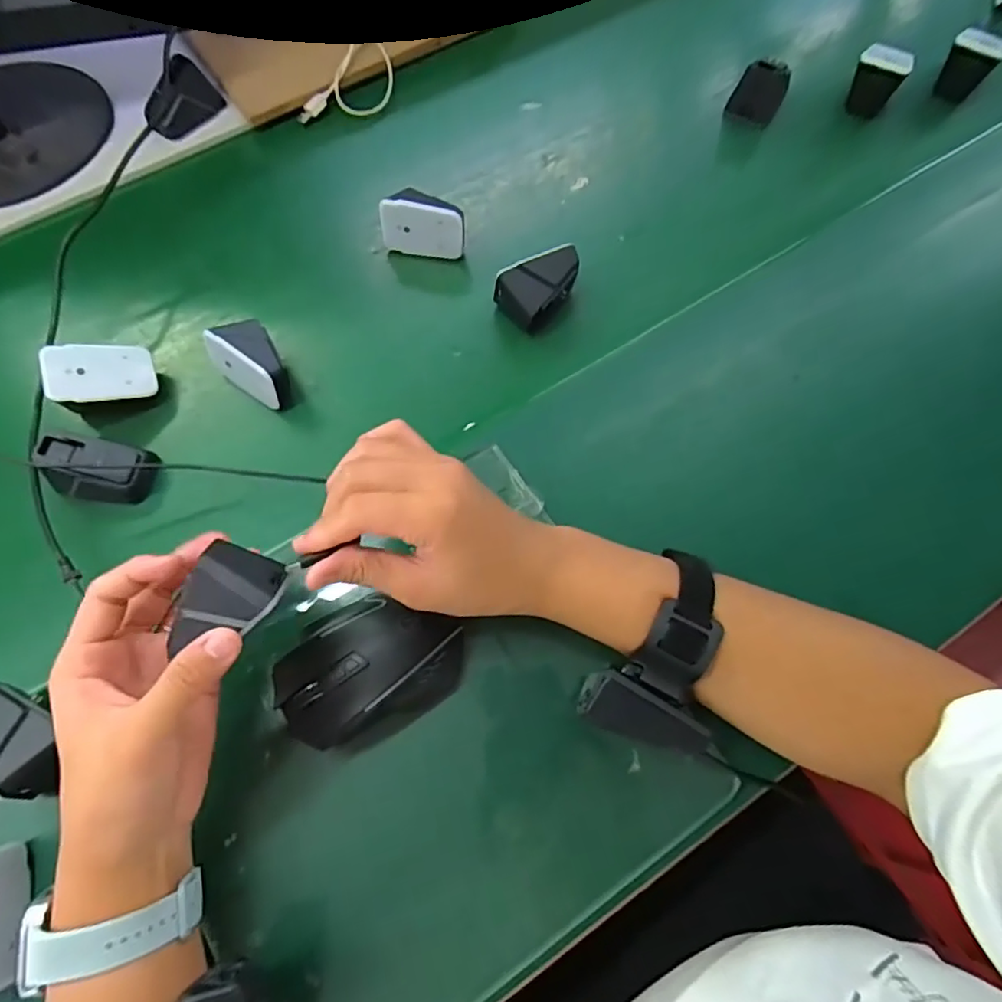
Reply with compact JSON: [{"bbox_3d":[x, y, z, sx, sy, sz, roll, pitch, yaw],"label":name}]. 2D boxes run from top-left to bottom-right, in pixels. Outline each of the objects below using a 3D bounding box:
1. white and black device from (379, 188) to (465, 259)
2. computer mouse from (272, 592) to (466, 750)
[{"bbox_3d":[-0.063,-0.232,0.487,0.070,0.047,0.041,9,70,3],"label":"white and black device"},{"bbox_3d":[-0.078,0.103,0.359,0.108,0.056,0.072,-27,72,-10],"label":"computer mouse"}]

